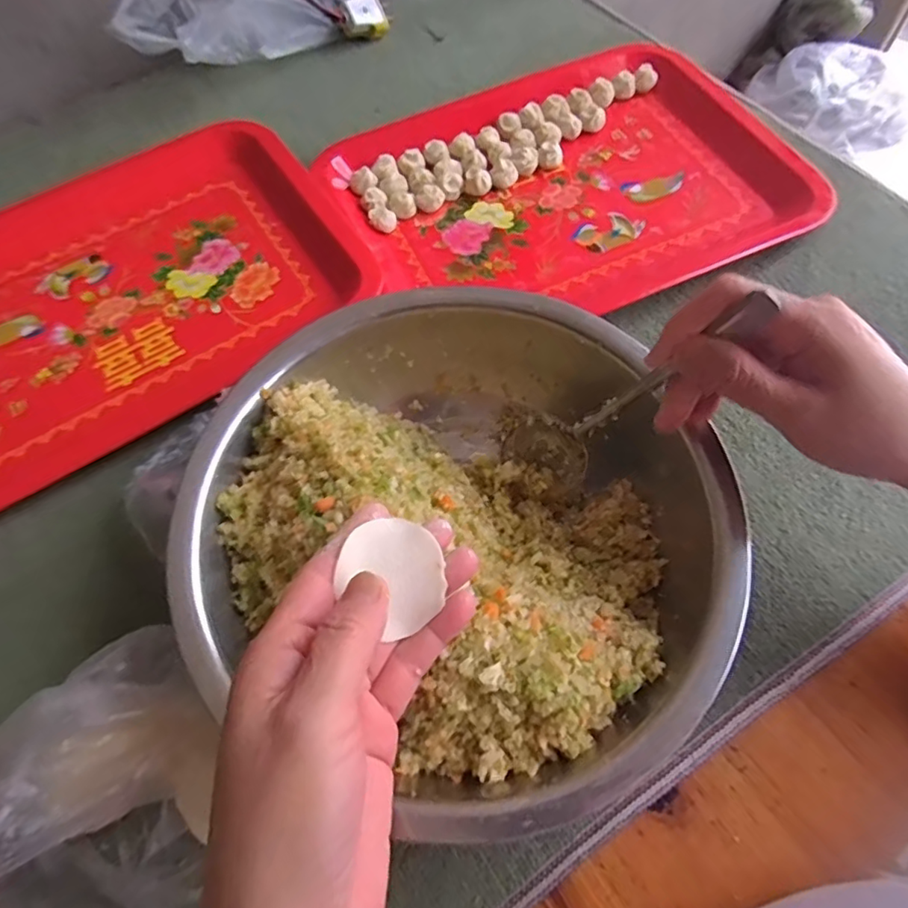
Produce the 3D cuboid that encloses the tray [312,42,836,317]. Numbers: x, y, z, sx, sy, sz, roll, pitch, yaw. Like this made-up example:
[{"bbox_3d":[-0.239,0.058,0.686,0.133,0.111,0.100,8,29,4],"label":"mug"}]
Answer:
[{"bbox_3d":[0.096,-0.224,0.481,0.352,0.027,0.260,-22,65,-8],"label":"tray"}]

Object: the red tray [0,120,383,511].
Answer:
[{"bbox_3d":[-0.280,-0.132,0.451,0.372,0.023,0.283,-33,67,-13],"label":"red tray"}]

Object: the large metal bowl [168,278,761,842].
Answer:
[{"bbox_3d":[0.001,0.043,0.320,0.268,0.083,0.270,-28,66,-11],"label":"large metal bowl"}]

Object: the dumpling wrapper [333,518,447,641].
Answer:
[{"bbox_3d":[-0.023,0.048,0.236,0.042,0.012,0.039,33,70,17],"label":"dumpling wrapper"}]

